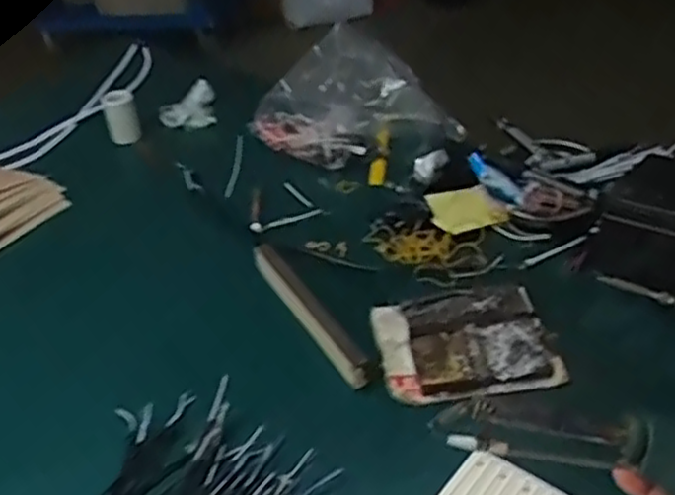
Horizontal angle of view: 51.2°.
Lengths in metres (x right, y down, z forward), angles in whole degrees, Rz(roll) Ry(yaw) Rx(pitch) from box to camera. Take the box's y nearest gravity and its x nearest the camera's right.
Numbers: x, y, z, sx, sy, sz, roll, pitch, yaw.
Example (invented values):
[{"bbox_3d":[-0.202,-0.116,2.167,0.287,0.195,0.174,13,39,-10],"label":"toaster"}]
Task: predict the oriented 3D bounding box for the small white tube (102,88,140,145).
[{"bbox_3d":[-0.294,-0.181,0.956,0.041,0.057,0.045,-13,39,-14],"label":"small white tube"}]

